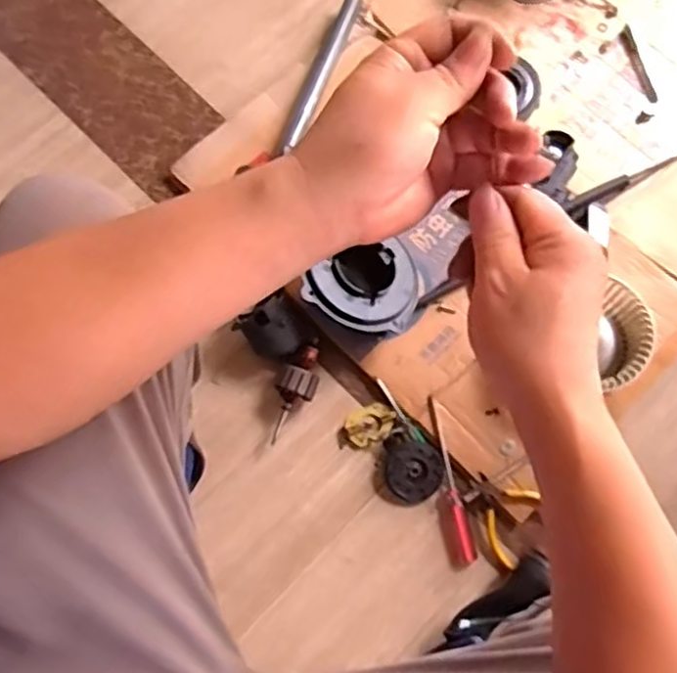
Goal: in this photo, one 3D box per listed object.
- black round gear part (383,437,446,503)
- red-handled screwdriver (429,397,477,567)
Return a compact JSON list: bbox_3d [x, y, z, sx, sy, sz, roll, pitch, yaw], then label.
[{"bbox_3d":[0.087,0.159,0.815,0.069,0.014,0.067,0,76,-1],"label":"black round gear part"},{"bbox_3d":[0.124,0.171,0.811,0.031,0.019,0.189,-13,76,-4],"label":"red-handled screwdriver"}]

